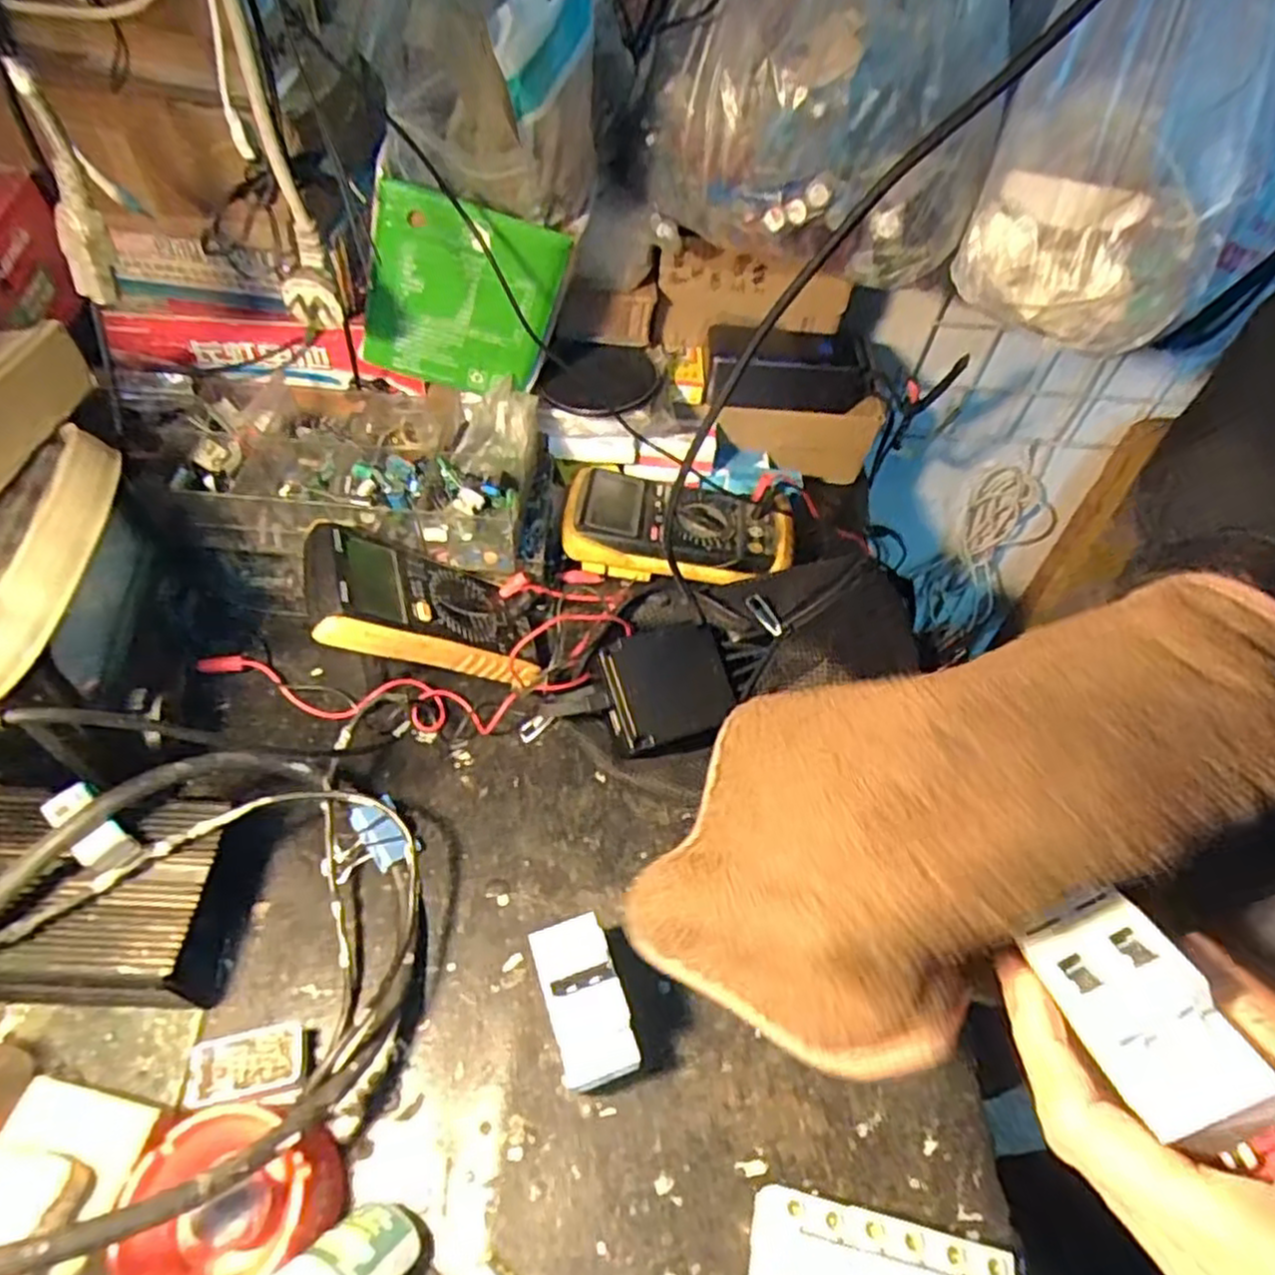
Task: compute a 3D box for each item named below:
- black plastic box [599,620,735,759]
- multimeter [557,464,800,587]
[{"bbox_3d":[0.020,0.036,0.501,0.081,0.035,0.081,-13,77,-20],"label":"black plastic box"},{"bbox_3d":[0.033,-0.094,0.617,0.182,0.040,0.099,7,52,0],"label":"multimeter"}]

